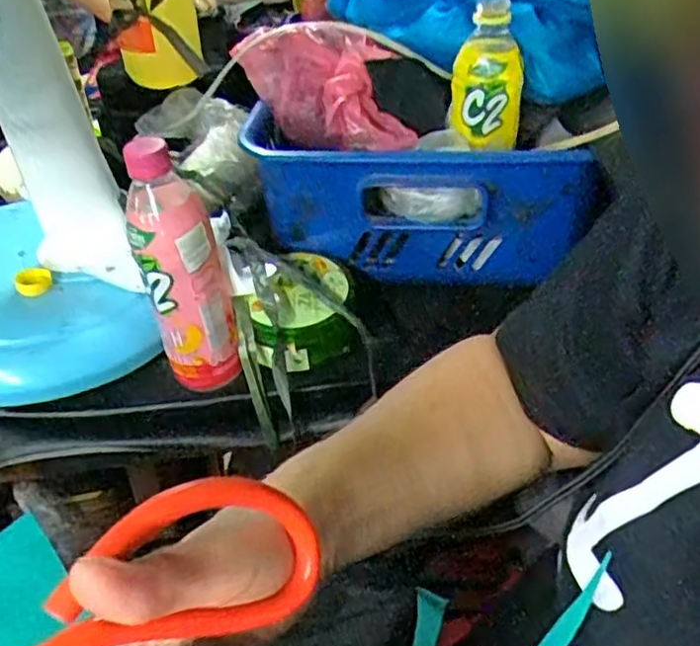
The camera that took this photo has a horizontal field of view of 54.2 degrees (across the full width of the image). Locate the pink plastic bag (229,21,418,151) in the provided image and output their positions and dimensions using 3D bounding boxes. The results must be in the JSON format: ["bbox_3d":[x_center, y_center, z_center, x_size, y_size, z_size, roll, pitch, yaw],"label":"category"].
[{"bbox_3d":[-0.018,-0.221,0.612,0.114,0.070,0.185,-16,41,-17],"label":"pink plastic bag"}]

